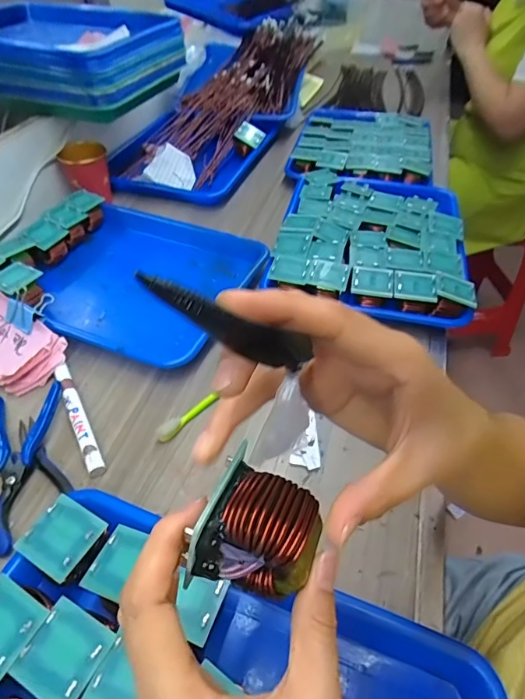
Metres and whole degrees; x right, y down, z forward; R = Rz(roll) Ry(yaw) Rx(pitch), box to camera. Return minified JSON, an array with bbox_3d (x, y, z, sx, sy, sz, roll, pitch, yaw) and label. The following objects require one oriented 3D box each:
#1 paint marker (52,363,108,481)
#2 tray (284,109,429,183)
[{"bbox_3d":[-0.177,0.062,0.426,0.017,0.016,0.137,-23,51,-21],"label":"paint marker"},{"bbox_3d":[0.190,-0.399,0.834,0.240,0.041,0.343,9,47,8],"label":"tray"}]

